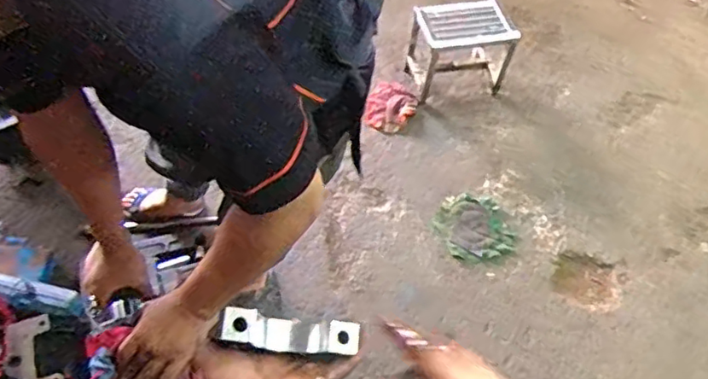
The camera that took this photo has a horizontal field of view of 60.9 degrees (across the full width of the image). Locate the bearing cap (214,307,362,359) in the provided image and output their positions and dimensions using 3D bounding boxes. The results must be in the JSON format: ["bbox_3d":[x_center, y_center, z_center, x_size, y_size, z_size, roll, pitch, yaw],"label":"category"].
[{"bbox_3d":[-0.053,0.120,0.501,0.117,0.033,0.028,12,55,-20],"label":"bearing cap"}]

